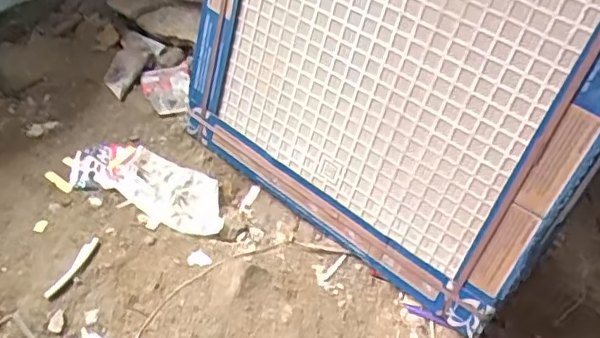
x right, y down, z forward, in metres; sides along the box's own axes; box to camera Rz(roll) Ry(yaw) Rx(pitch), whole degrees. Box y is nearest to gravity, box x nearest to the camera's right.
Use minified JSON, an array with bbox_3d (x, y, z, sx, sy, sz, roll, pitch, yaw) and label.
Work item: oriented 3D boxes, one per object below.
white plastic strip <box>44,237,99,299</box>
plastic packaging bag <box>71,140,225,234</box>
[{"bbox_3d":[-0.340,0.149,0.918,0.020,0.018,0.111,23,56,15],"label":"white plastic strip"},{"bbox_3d":[-0.248,0.026,1.014,0.279,0.015,0.115,23,55,15],"label":"plastic packaging bag"}]

